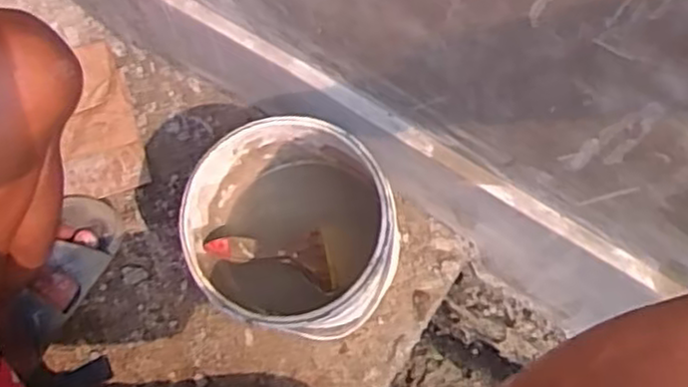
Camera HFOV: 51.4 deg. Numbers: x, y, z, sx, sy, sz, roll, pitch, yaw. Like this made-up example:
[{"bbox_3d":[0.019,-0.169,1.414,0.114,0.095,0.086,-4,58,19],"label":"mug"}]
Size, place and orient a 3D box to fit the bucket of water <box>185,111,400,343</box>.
[{"bbox_3d":[-0.052,0.042,0.689,0.180,0.181,0.186,1,71,-2],"label":"bucket of water"}]

